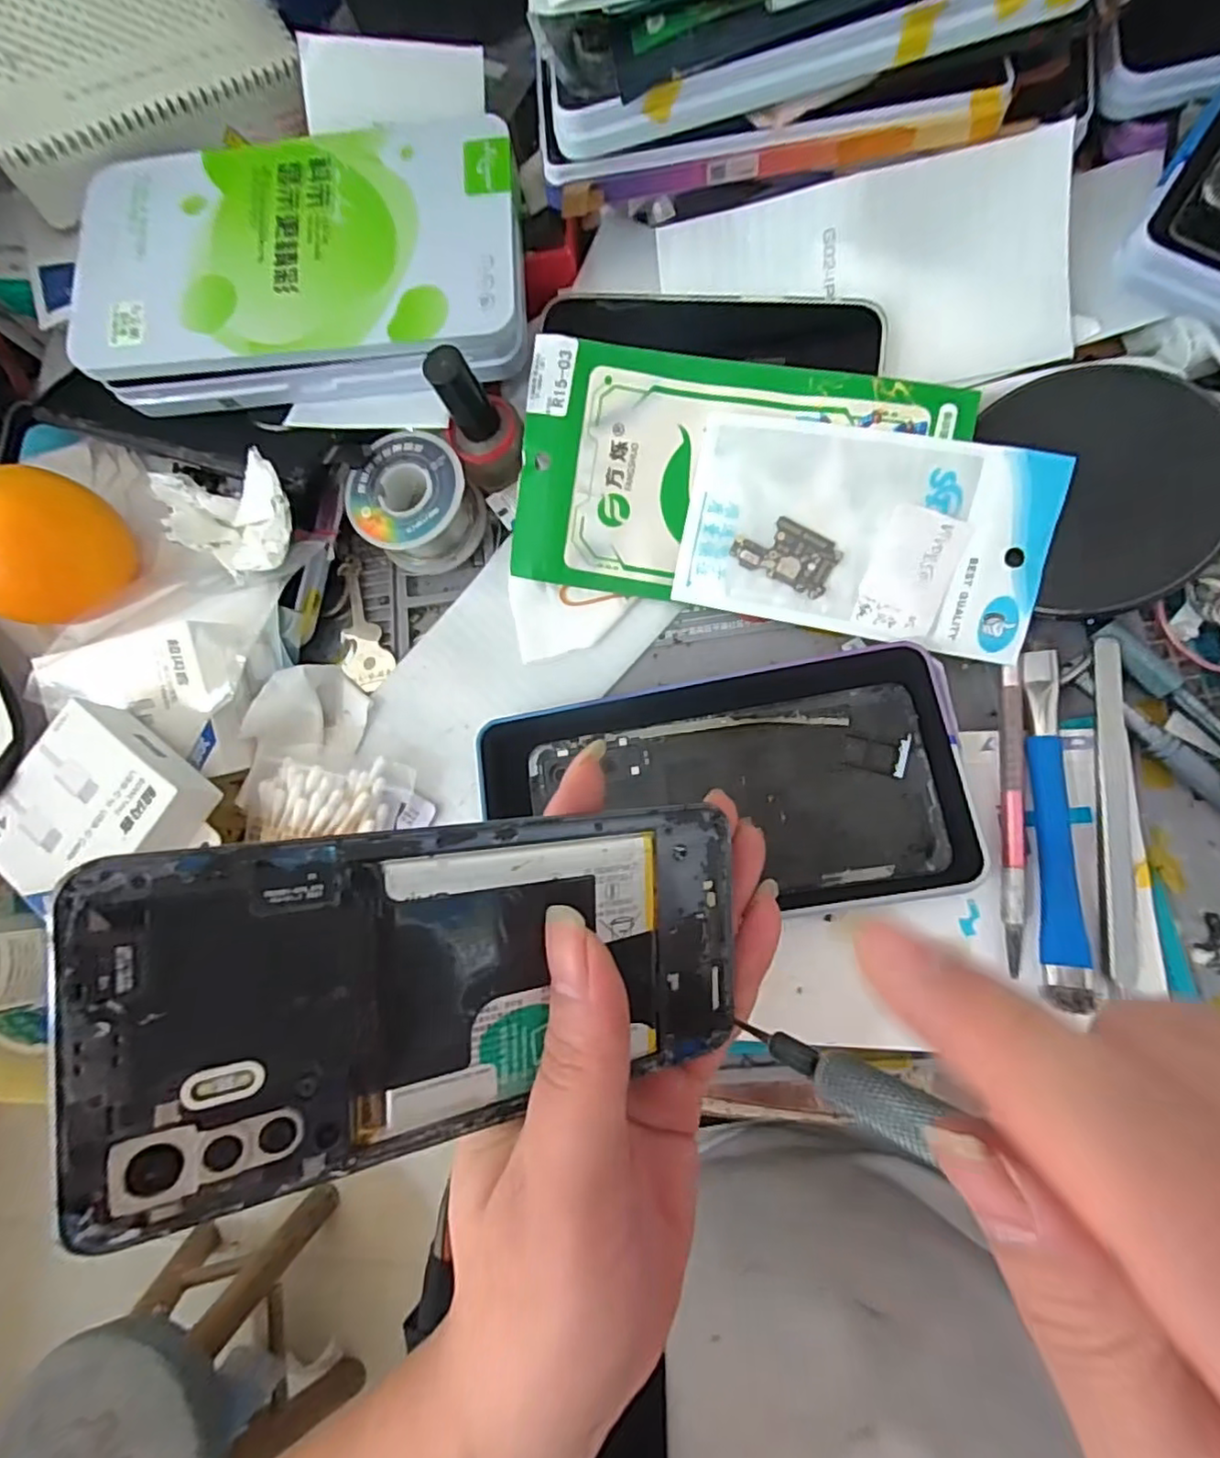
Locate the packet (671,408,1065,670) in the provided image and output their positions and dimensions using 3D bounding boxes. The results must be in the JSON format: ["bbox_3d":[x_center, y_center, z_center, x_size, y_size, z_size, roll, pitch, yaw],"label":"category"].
[{"bbox_3d":[0.101,-0.080,0.259,0.139,0.004,0.079,14,101,12],"label":"packet"}]

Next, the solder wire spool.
[{"bbox_3d":[-0.088,-0.102,0.294,0.052,0.032,0.054,-2,80,9],"label":"solder wire spool"}]

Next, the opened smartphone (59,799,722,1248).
[{"bbox_3d":[-0.033,0.059,0.155,0.154,0.007,0.073,-3,86,-29],"label":"opened smartphone"}]

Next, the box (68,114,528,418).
[{"bbox_3d":[-0.132,-0.204,0.276,0.186,0.030,0.116,1,87,7],"label":"box"}]

